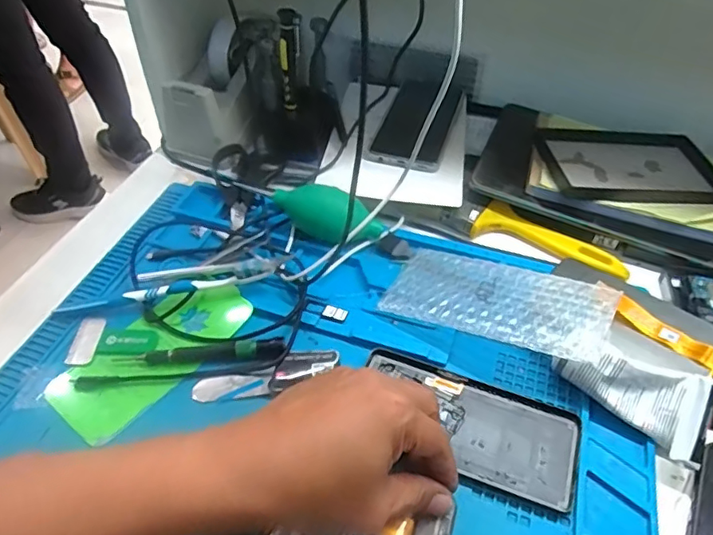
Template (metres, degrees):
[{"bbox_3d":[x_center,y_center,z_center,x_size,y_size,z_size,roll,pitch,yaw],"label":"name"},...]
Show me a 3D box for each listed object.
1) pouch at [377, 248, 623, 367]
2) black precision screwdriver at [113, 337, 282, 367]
[{"bbox_3d":[0.113,0.024,0.444,0.171,0.008,0.088,12,42,27],"label":"pouch"},{"bbox_3d":[-0.123,0.068,0.430,0.130,0.014,0.015,-2,47,-3],"label":"black precision screwdriver"}]

